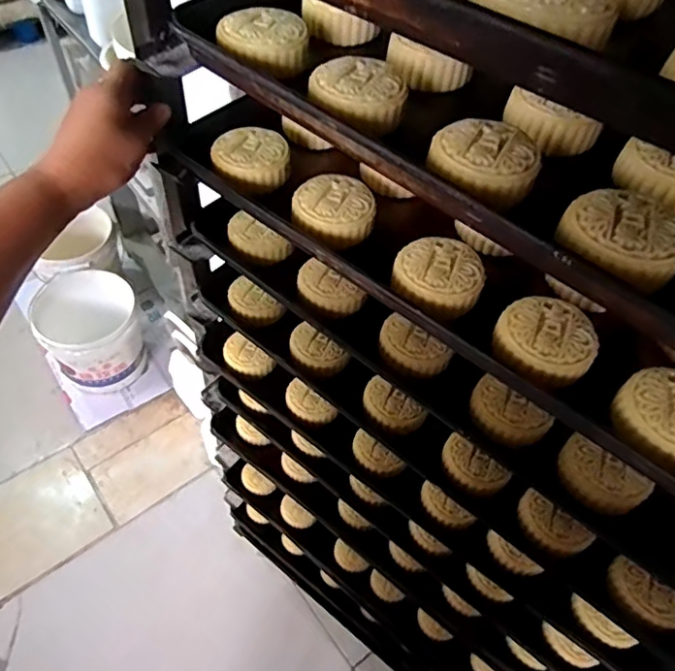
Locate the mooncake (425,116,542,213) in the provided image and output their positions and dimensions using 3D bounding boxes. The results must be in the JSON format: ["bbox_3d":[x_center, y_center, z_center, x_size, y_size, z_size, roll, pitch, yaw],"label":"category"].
[{"bbox_3d":[0.091,-0.108,0.347,0.063,0.018,0.058,2,53,-2],"label":"mooncake"}]

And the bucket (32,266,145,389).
[{"bbox_3d":[-0.678,-0.017,1.602,0.252,0.232,0.277,2,53,-2],"label":"bucket"}]

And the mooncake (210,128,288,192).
[{"bbox_3d":[-0.074,-0.151,0.488,0.063,0.020,0.058,-9,54,-10],"label":"mooncake"}]

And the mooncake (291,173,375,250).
[{"bbox_3d":[-0.004,-0.101,0.457,0.063,0.022,0.060,0,53,-3],"label":"mooncake"}]

